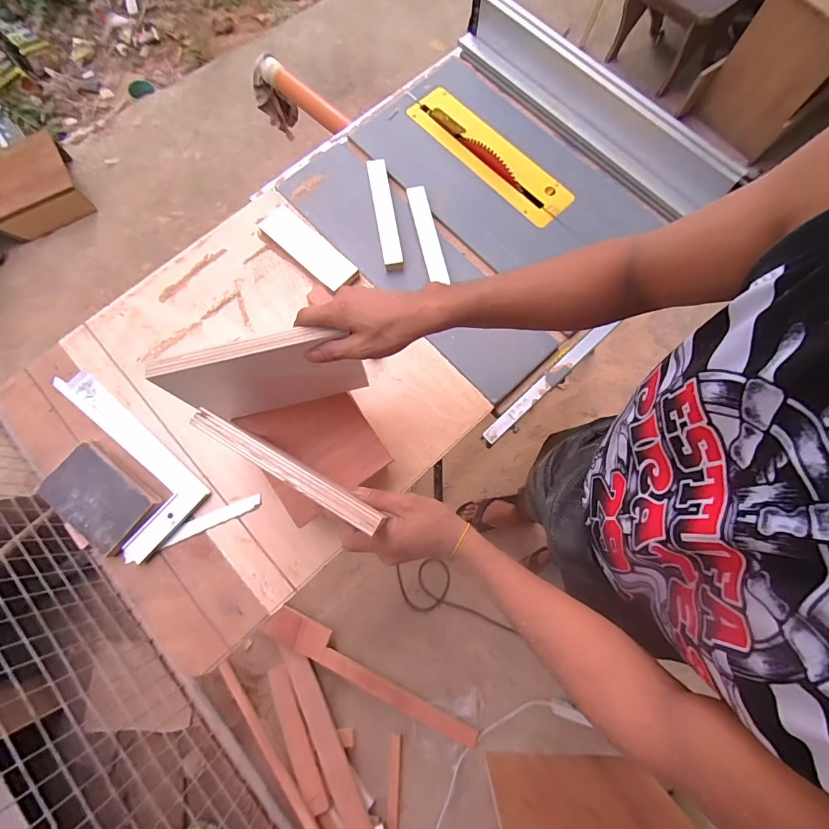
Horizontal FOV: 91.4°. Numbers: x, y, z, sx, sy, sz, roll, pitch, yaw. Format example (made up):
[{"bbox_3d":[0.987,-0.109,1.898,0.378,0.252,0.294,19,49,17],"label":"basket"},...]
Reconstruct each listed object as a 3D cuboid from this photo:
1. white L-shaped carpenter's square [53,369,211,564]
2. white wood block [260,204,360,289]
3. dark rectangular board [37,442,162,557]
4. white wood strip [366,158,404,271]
[{"bbox_3d":[-0.465,0.069,0.620,0.310,0.014,0.138,41,80,8],"label":"white L-shaped carpenter's square"},{"bbox_3d":[-0.181,-0.285,0.694,0.185,0.014,0.062,42,80,8],"label":"white wood block"},{"bbox_3d":[-0.469,0.122,0.603,0.159,0.018,0.104,35,79,7],"label":"dark rectangular board"},{"bbox_3d":[-0.051,-0.351,0.707,0.032,0.017,0.217,-10,77,-3],"label":"white wood strip"}]

